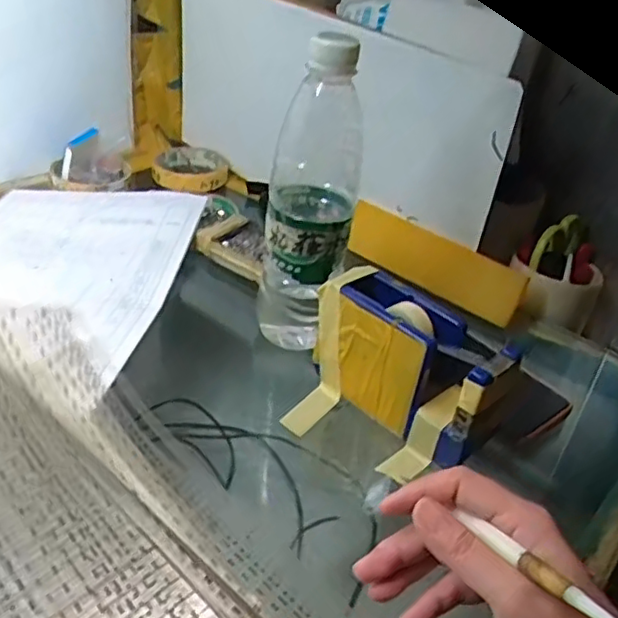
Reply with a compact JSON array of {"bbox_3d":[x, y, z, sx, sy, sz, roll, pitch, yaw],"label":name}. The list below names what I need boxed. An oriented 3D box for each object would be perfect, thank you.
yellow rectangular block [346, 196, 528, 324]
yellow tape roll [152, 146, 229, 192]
[{"bbox_3d":[0.115,-0.045,0.613,0.176,0.058,0.013,29,40,29],"label":"yellow rectangular block"},{"bbox_3d":[-0.138,-0.163,0.763,0.084,0.024,0.095,1,34,-8],"label":"yellow tape roll"}]

